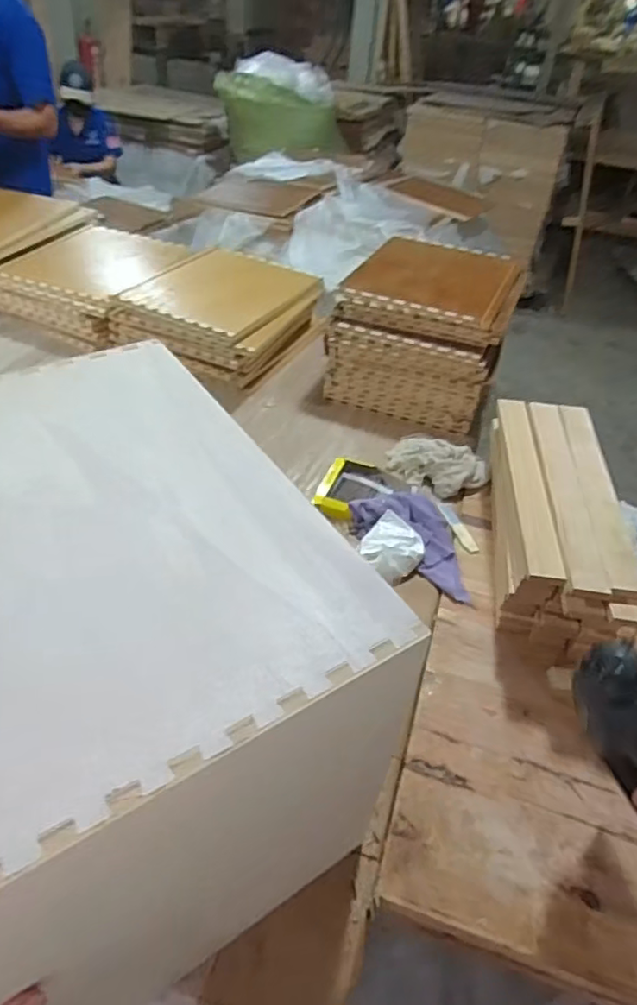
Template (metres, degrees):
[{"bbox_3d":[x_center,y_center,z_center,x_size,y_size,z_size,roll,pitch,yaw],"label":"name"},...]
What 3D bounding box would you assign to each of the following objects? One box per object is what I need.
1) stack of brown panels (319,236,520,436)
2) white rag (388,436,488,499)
[{"bbox_3d":[0.223,-0.359,1.203,0.286,0.199,0.412,19,43,12],"label":"stack of brown panels"},{"bbox_3d":[0.195,-0.068,1.008,0.160,0.038,0.103,33,47,26],"label":"white rag"}]

